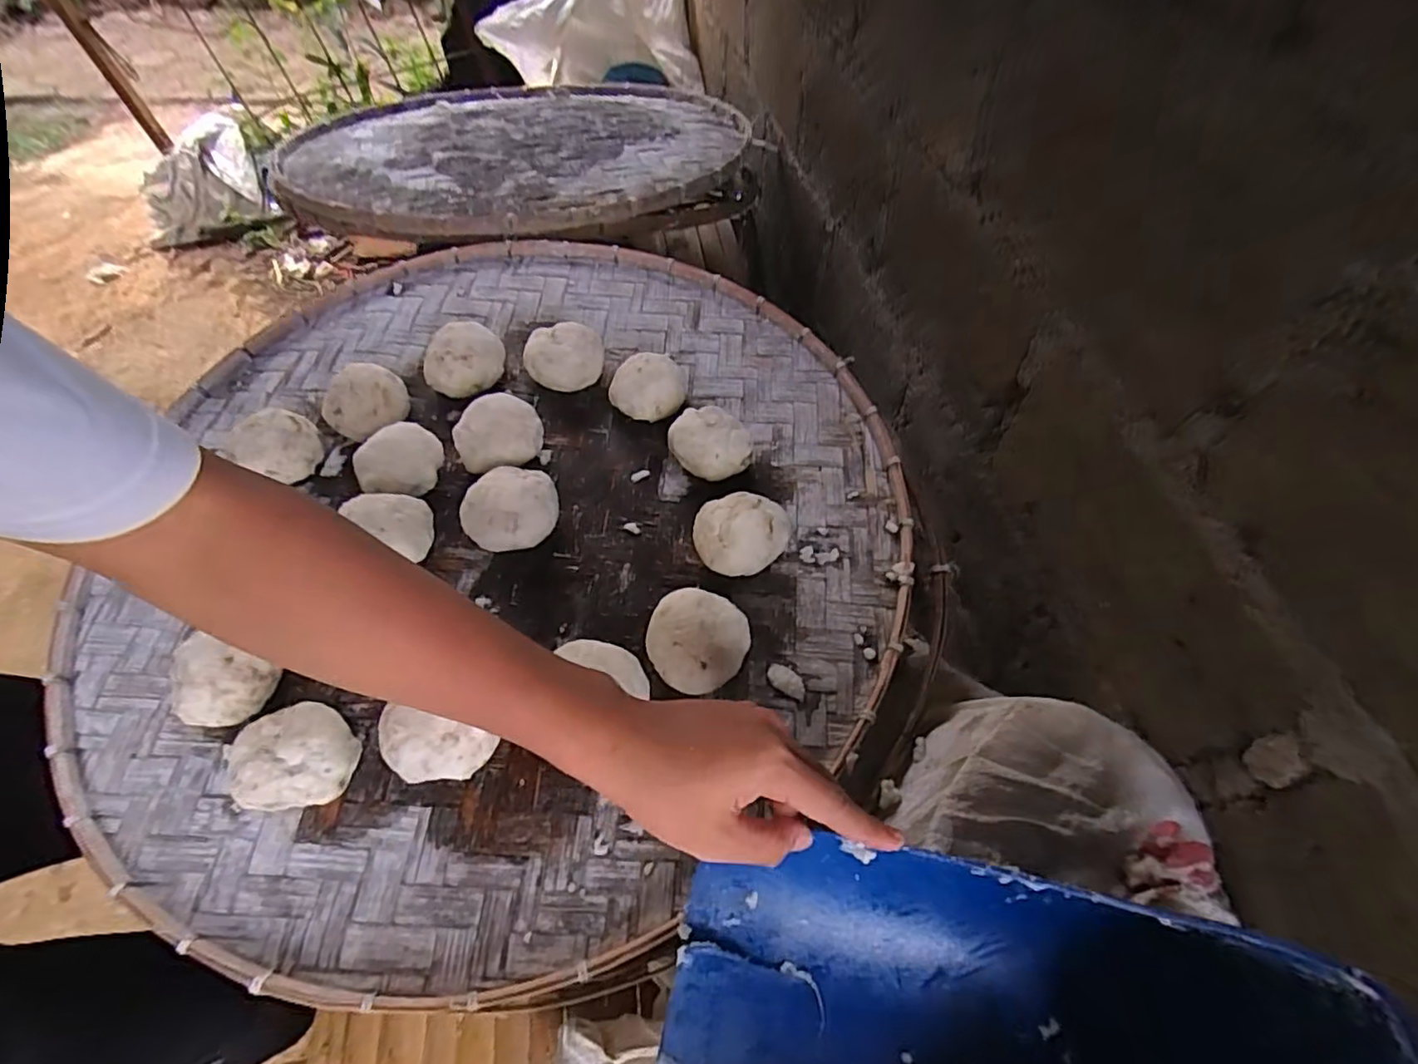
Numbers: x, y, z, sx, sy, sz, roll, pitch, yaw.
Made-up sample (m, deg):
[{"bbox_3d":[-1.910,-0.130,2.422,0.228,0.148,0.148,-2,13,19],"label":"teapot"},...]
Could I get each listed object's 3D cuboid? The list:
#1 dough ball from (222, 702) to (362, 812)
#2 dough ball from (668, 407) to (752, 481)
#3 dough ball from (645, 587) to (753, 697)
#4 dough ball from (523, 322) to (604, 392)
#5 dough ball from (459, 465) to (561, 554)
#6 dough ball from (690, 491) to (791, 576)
[{"bbox_3d":[-0.292,0.160,0.431,0.068,0.061,0.069,32,65,20],"label":"dough ball"},{"bbox_3d":[0.000,-0.086,0.587,0.077,0.051,0.067,28,64,18],"label":"dough ball"},{"bbox_3d":[-0.009,0.087,0.484,0.074,0.058,0.080,-1,58,2],"label":"dough ball"},{"bbox_3d":[-0.153,-0.187,0.644,0.083,0.048,0.068,-20,60,-10],"label":"dough ball"},{"bbox_3d":[-0.174,-0.021,0.537,0.073,0.057,0.080,33,65,20],"label":"dough ball"},{"bbox_3d":[0.027,0.002,0.531,0.080,0.060,0.069,-23,60,-12],"label":"dough ball"}]

